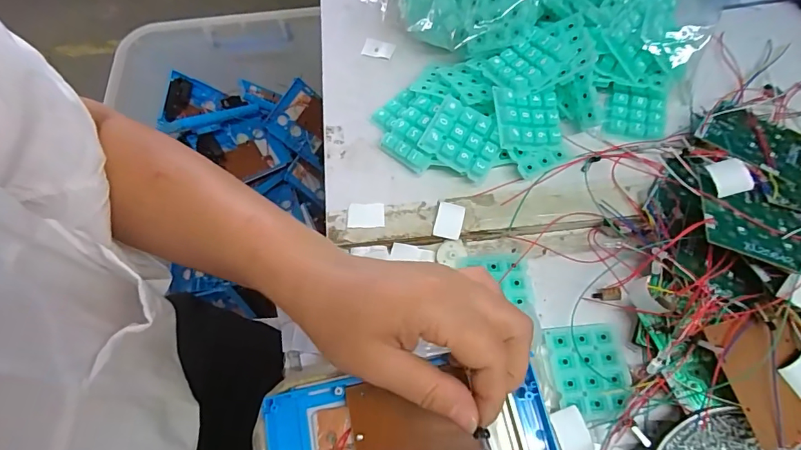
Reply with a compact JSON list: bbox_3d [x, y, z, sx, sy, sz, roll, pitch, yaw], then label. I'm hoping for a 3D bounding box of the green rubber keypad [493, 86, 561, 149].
[{"bbox_3d":[0.101,-0.083,0.343,0.054,0.009,0.045,-3,85,-20],"label":"green rubber keypad"}]

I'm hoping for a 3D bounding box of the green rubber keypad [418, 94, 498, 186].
[{"bbox_3d":[0.049,-0.068,0.343,0.058,0.013,0.048,32,84,4],"label":"green rubber keypad"}]

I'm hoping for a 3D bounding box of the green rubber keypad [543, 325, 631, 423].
[{"bbox_3d":[0.128,0.099,0.299,0.048,0.009,0.059,-6,67,1],"label":"green rubber keypad"}]

